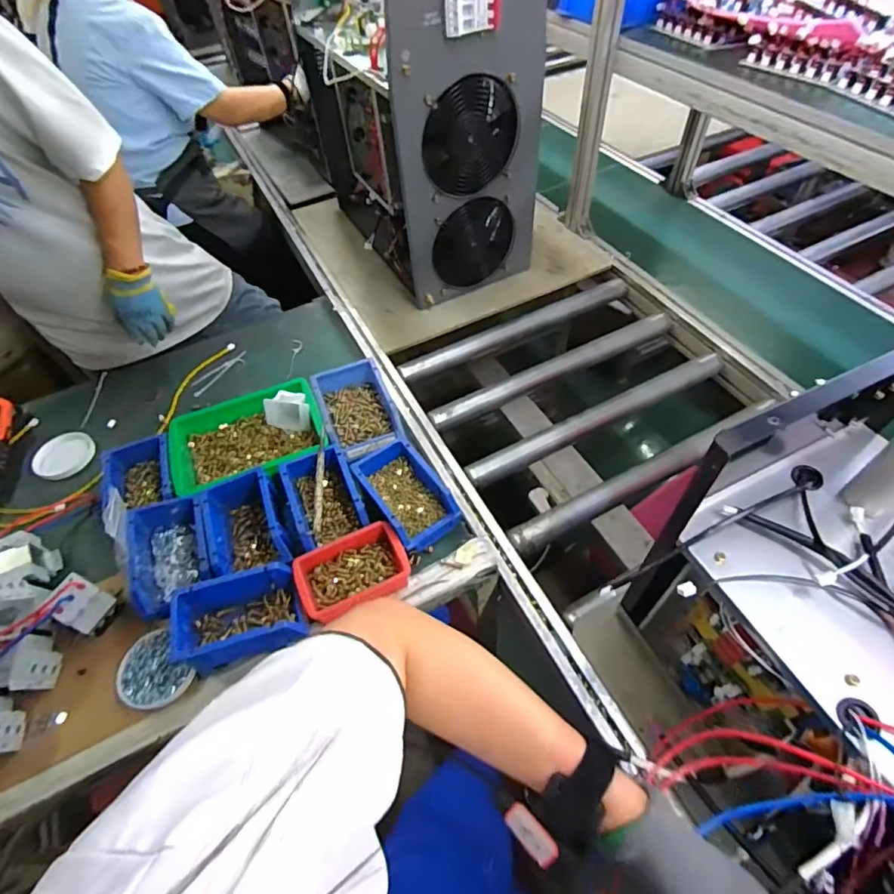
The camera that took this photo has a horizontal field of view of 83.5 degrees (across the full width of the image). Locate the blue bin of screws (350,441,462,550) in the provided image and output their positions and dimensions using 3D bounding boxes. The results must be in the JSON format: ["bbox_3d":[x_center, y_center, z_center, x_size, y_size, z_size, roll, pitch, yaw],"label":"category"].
[{"bbox_3d":[-0.065,0.074,0.787,0.105,0.059,0.169,-32,57,-18],"label":"blue bin of screws"}]

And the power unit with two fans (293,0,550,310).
[{"bbox_3d":[-0.077,-0.717,1.109,0.311,0.566,0.567,-26,55,-14],"label":"power unit with two fans"}]

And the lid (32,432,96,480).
[{"bbox_3d":[-0.709,0.016,0.932,0.092,0.014,0.100,1,60,-2],"label":"lid"}]

